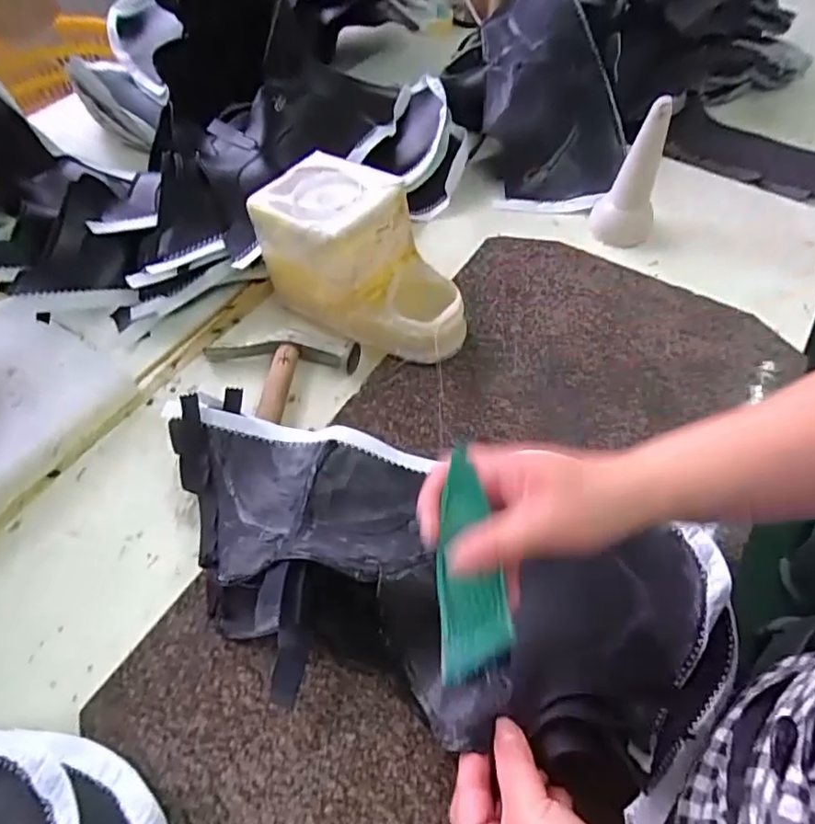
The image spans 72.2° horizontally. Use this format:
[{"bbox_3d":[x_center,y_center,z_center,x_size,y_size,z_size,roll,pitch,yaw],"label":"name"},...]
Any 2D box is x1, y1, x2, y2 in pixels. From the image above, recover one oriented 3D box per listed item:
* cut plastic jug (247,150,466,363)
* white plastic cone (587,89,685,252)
[{"bbox_3d":[-0.036,-0.139,0.528,0.200,0.119,0.104,34,64,22],"label":"cut plastic jug"},{"bbox_3d":[0.248,-0.261,0.599,0.064,0.129,0.058,18,59,13],"label":"white plastic cone"}]

